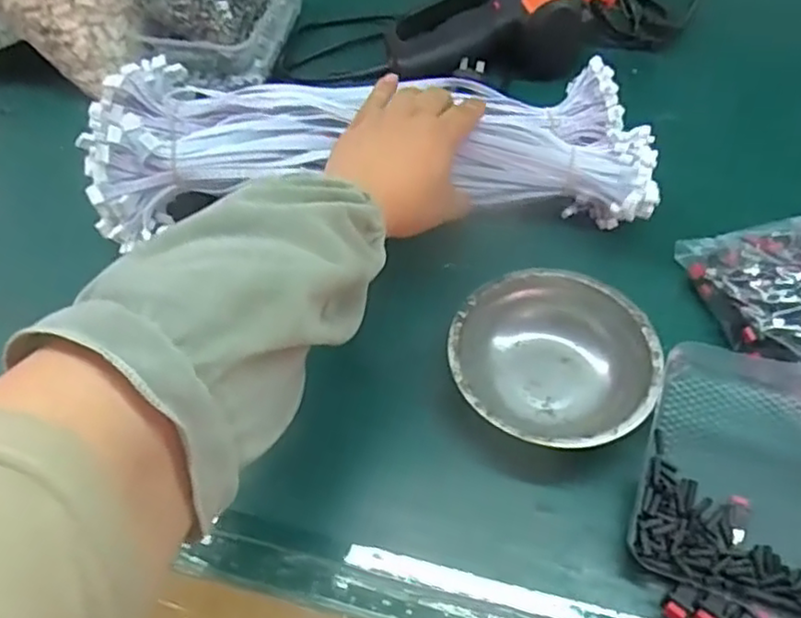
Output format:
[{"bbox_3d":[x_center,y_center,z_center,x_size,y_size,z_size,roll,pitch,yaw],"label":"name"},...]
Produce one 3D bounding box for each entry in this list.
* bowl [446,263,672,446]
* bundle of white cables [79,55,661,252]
[{"bbox_3d":[0.095,0.036,0.435,0.123,0.038,0.120,17,57,14],"label":"bowl"},{"bbox_3d":[-0.023,-0.118,0.520,0.405,0.065,0.163,4,55,2],"label":"bundle of white cables"}]

